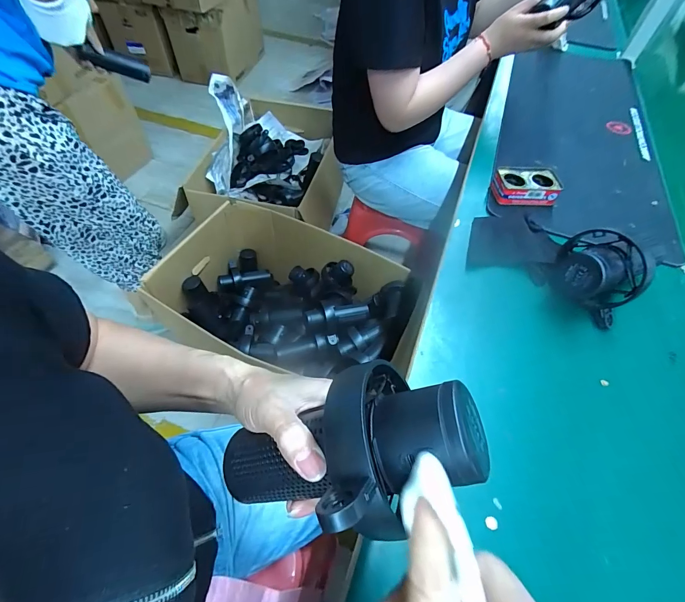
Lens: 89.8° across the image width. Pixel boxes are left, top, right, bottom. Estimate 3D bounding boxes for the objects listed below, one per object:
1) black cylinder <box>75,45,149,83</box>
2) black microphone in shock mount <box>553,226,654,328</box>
[{"bbox_3d":[-0.626,-0.656,0.950,0.059,0.059,0.175,45,32,23],"label":"black cylinder"},{"bbox_3d":[0.317,-0.030,0.431,0.098,0.096,0.095,36,62,19],"label":"black microphone in shock mount"}]

